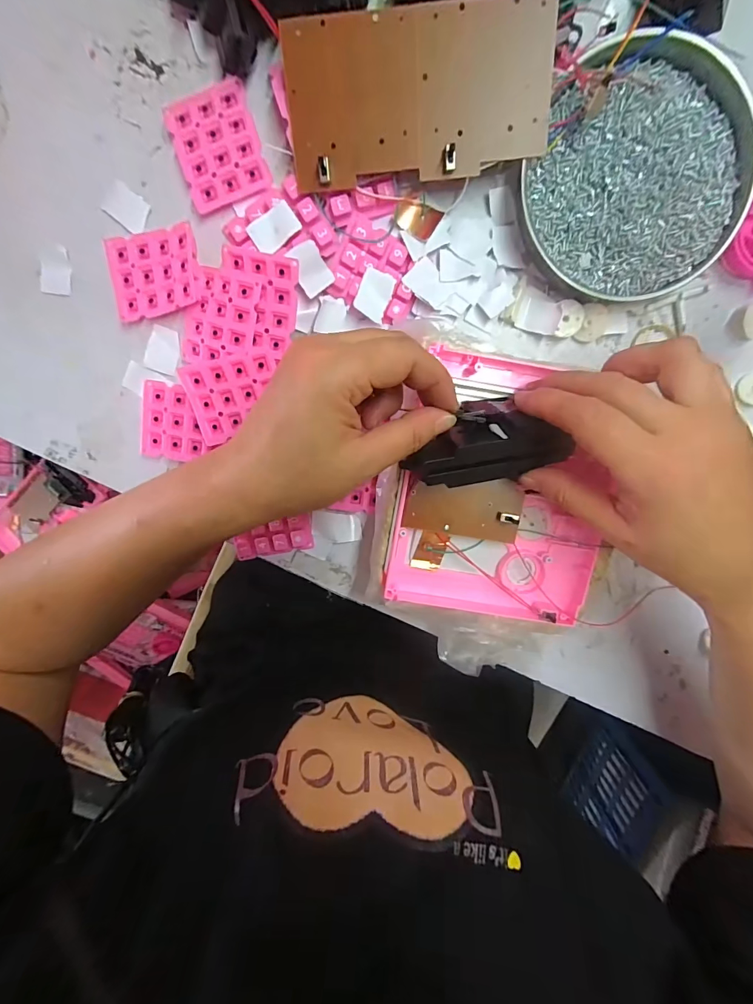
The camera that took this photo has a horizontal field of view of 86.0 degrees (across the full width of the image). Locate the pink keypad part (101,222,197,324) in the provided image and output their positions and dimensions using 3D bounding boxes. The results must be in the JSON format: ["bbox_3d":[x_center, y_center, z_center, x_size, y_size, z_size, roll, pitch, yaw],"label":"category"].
[{"bbox_3d":[-0.141,-0.145,0.255,0.059,0.004,0.048,-4,97,11],"label":"pink keypad part"}]

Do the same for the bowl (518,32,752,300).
[{"bbox_3d":[0.160,-0.199,0.247,0.127,0.021,0.123,0,100,0],"label":"bowl"}]

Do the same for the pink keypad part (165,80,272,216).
[{"bbox_3d":[-0.096,-0.214,0.246,0.050,0.010,0.060,-15,99,3],"label":"pink keypad part"}]

